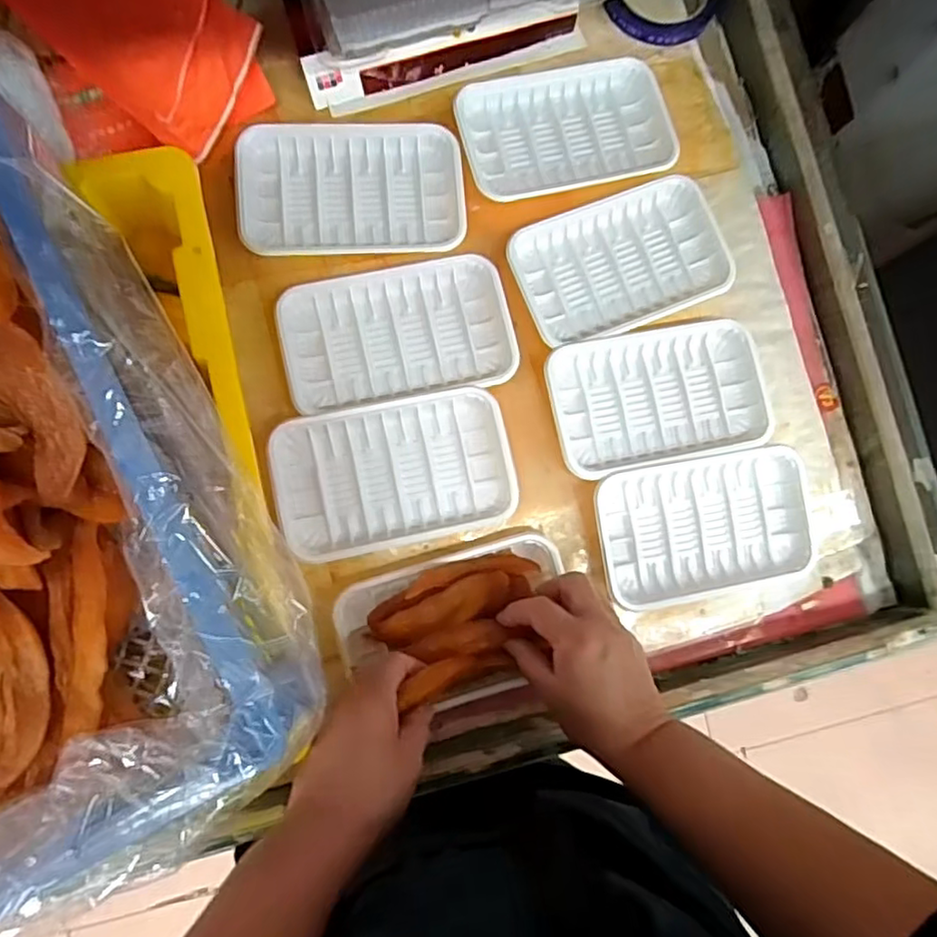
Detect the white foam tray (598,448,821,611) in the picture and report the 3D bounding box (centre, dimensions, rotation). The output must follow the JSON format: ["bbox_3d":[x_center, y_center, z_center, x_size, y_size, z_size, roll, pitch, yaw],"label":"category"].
[{"bbox_3d":[0.183,0.045,0.497,0.166,0.022,0.108,-9,85,-7],"label":"white foam tray"}]

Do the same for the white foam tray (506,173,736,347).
[{"bbox_3d":[0.122,-0.168,0.519,0.169,0.018,0.107,-21,87,-8],"label":"white foam tray"}]

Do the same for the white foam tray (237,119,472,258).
[{"bbox_3d":[-0.093,-0.224,0.509,0.172,0.022,0.101,-4,85,-7],"label":"white foam tray"}]

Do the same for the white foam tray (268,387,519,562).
[{"bbox_3d":[-0.056,0.003,0.482,0.172,0.023,0.106,-11,85,-7],"label":"white foam tray"}]

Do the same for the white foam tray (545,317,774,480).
[{"bbox_3d":[0.150,-0.057,0.505,0.170,0.018,0.107,-11,85,-7],"label":"white foam tray"}]

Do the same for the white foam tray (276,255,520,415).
[{"bbox_3d":[-0.055,-0.107,0.496,0.172,0.019,0.103,-10,85,-7],"label":"white foam tray"}]

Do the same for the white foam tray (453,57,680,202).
[{"bbox_3d":[0.078,-0.284,0.526,0.171,0.014,0.108,-14,86,-8],"label":"white foam tray"}]

